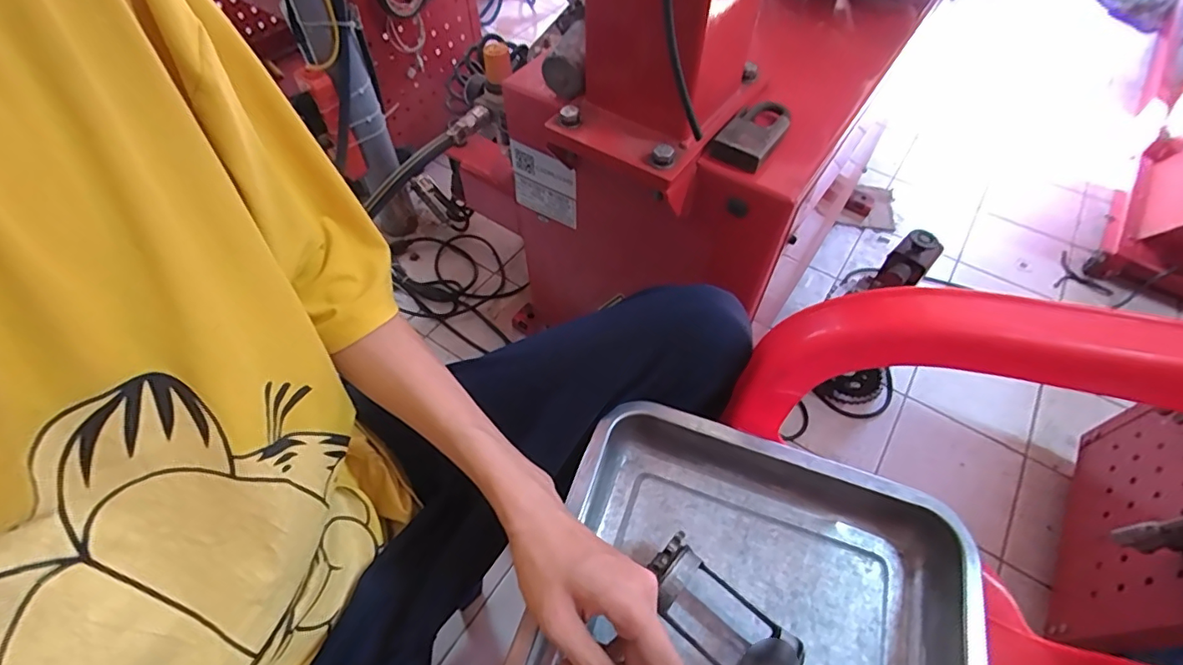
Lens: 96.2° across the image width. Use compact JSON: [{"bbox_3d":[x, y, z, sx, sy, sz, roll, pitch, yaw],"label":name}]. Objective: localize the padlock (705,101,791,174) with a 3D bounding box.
[{"bbox_3d":[0.158,-0.194,0.515,0.054,0.026,0.090,33,61,20],"label":"padlock"}]

